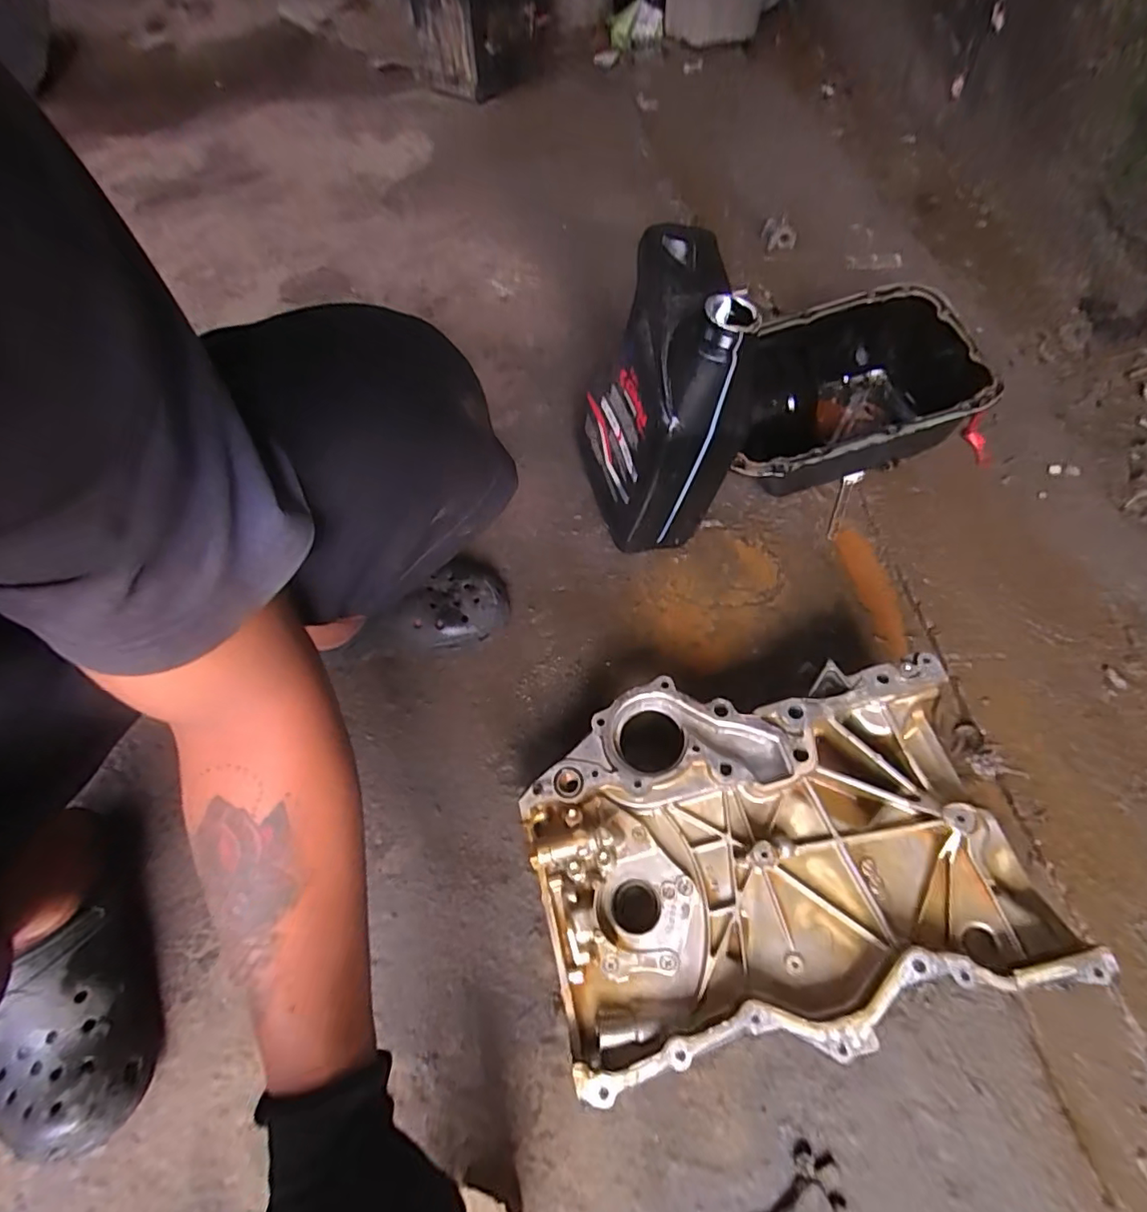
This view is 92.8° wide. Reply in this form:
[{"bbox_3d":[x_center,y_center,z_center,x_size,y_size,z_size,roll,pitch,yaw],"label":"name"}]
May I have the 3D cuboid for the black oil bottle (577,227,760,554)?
[{"bbox_3d":[0.085,-0.202,0.586,0.116,0.292,0.187,-16,62,-5],"label":"black oil bottle"}]

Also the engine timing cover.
[{"bbox_3d":[0.166,0.205,0.478,0.400,0.086,0.282,-11,62,-3],"label":"engine timing cover"}]

